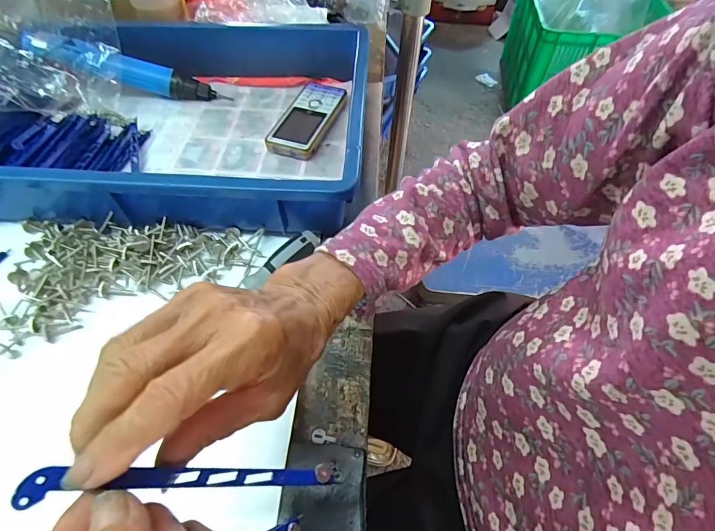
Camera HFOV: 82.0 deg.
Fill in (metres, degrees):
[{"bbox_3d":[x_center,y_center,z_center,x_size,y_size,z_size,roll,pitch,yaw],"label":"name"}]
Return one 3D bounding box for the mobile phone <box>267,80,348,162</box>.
[{"bbox_3d":[-0.059,-0.176,0.489,0.060,0.022,0.131,15,55,9],"label":"mobile phone"}]

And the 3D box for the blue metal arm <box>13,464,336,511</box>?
[{"bbox_3d":[-0.064,0.088,0.167,0.118,0.006,0.012,14,49,-27],"label":"blue metal arm"}]

